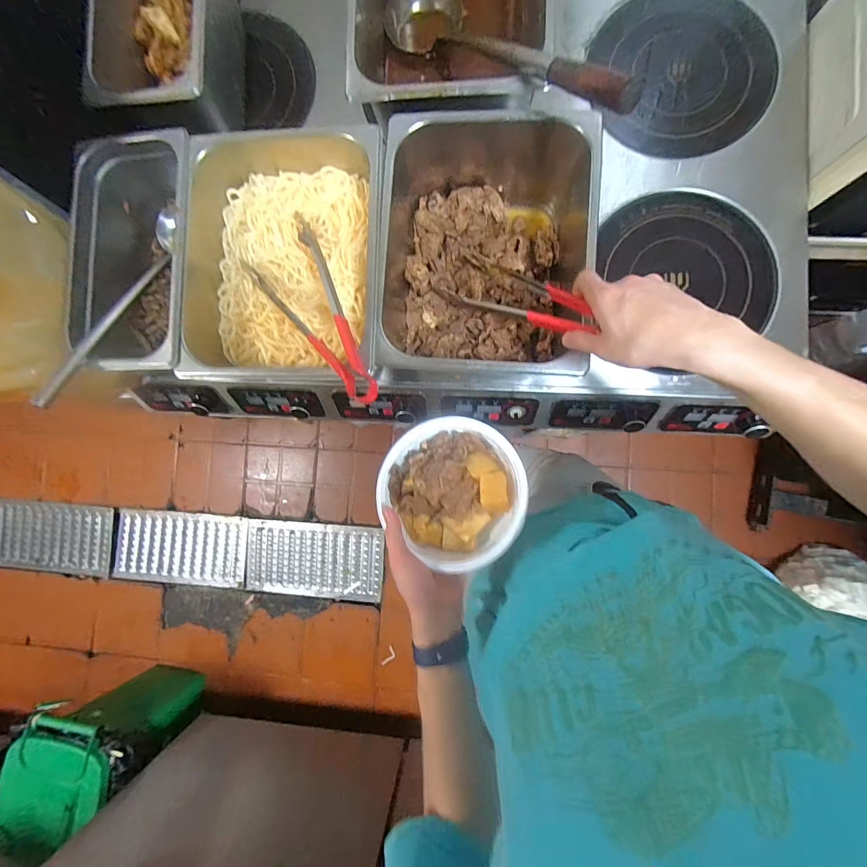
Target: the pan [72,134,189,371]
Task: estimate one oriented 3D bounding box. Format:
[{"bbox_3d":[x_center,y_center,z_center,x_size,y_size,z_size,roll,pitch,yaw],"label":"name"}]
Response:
[{"bbox_3d":[-0.401,-0.249,0.532,0.169,0.112,0.338,-1,86,5],"label":"pan"}]

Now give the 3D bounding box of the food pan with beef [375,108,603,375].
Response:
[{"bbox_3d":[0.068,-0.268,0.516,0.289,0.141,0.367,-2,86,5],"label":"food pan with beef"}]

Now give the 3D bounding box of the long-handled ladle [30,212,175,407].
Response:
[{"bbox_3d":[-0.445,-0.187,0.525,0.030,0.049,0.354,5,62,5],"label":"long-handled ladle"}]

